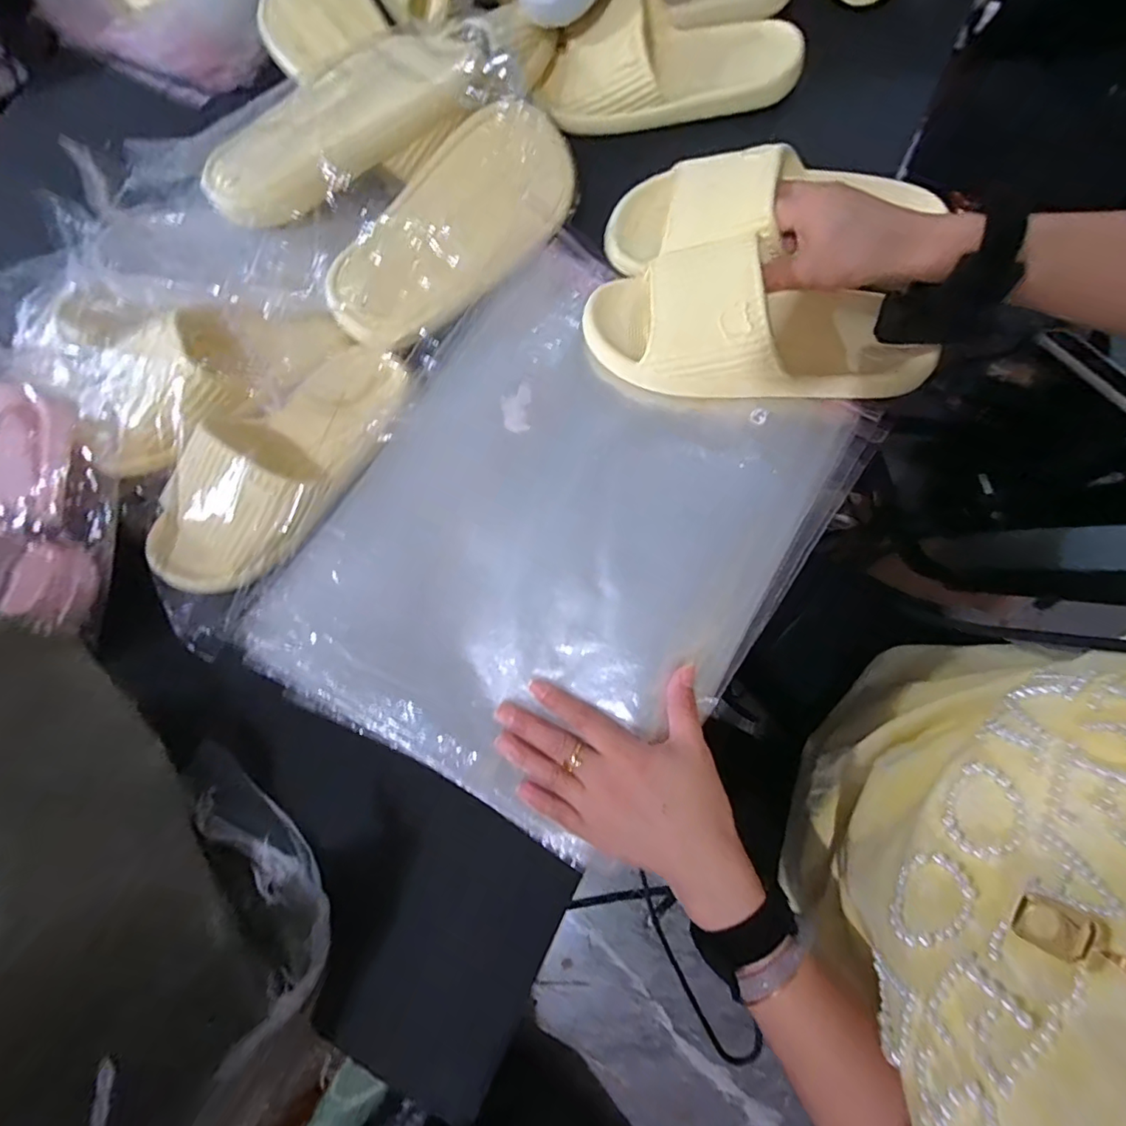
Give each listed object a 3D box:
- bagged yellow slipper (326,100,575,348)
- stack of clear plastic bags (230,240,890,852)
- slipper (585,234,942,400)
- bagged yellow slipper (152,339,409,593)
[{"bbox_3d":[-0.082,-0.271,0.443,0.100,0.062,0.253,41,77,-11],"label":"bagged yellow slipper"},{"bbox_3d":[0.006,-0.038,0.382,0.302,0.037,0.403,33,80,8],"label":"stack of clear plastic bags"},{"bbox_3d":[0.148,-0.179,0.393,0.242,0.067,0.101,8,77,-2],"label":"slipper"},{"bbox_3d":[-0.214,-0.073,0.404,0.115,0.058,0.230,32,81,15],"label":"bagged yellow slipper"}]

